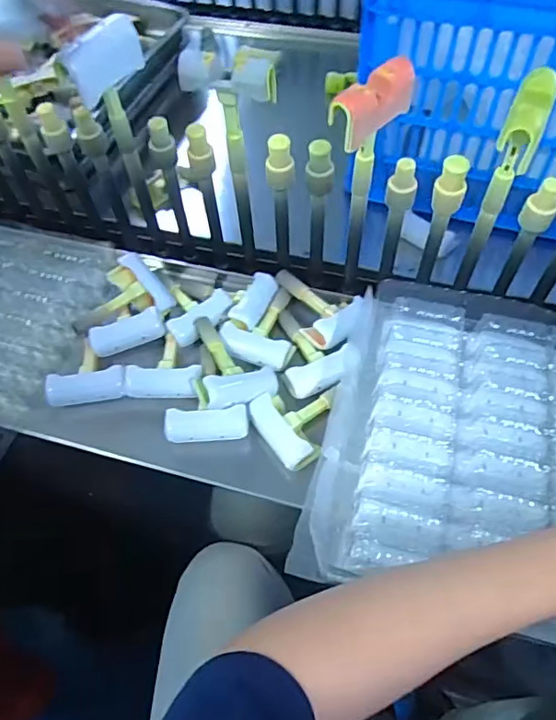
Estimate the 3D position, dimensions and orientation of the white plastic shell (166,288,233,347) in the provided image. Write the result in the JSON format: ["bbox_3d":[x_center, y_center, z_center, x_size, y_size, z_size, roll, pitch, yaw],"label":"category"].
[{"bbox_3d":[-0.080,-0.044,0.566,0.076,0.014,0.034,-38,63,-21],"label":"white plastic shell"}]

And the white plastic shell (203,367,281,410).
[{"bbox_3d":[-0.034,0.025,0.506,0.075,0.014,0.032,-13,55,-29],"label":"white plastic shell"}]

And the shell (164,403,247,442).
[{"bbox_3d":[-0.066,0.061,0.499,0.075,0.015,0.032,-4,87,0],"label":"shell"}]

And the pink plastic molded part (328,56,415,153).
[{"bbox_3d":[0.071,-0.192,0.398,0.075,0.038,0.020,-40,64,-21],"label":"pink plastic molded part"}]

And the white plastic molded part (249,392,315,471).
[{"bbox_3d":[0.000,0.064,0.489,0.027,0.016,0.071,-30,60,-16],"label":"white plastic molded part"}]

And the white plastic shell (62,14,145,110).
[{"bbox_3d":[-0.141,-0.248,0.438,0.018,0.041,0.074,23,61,16],"label":"white plastic shell"}]

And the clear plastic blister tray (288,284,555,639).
[{"bbox_3d":[0.227,0.061,0.442,0.354,0.043,0.312,11,58,10],"label":"clear plastic blister tray"}]

